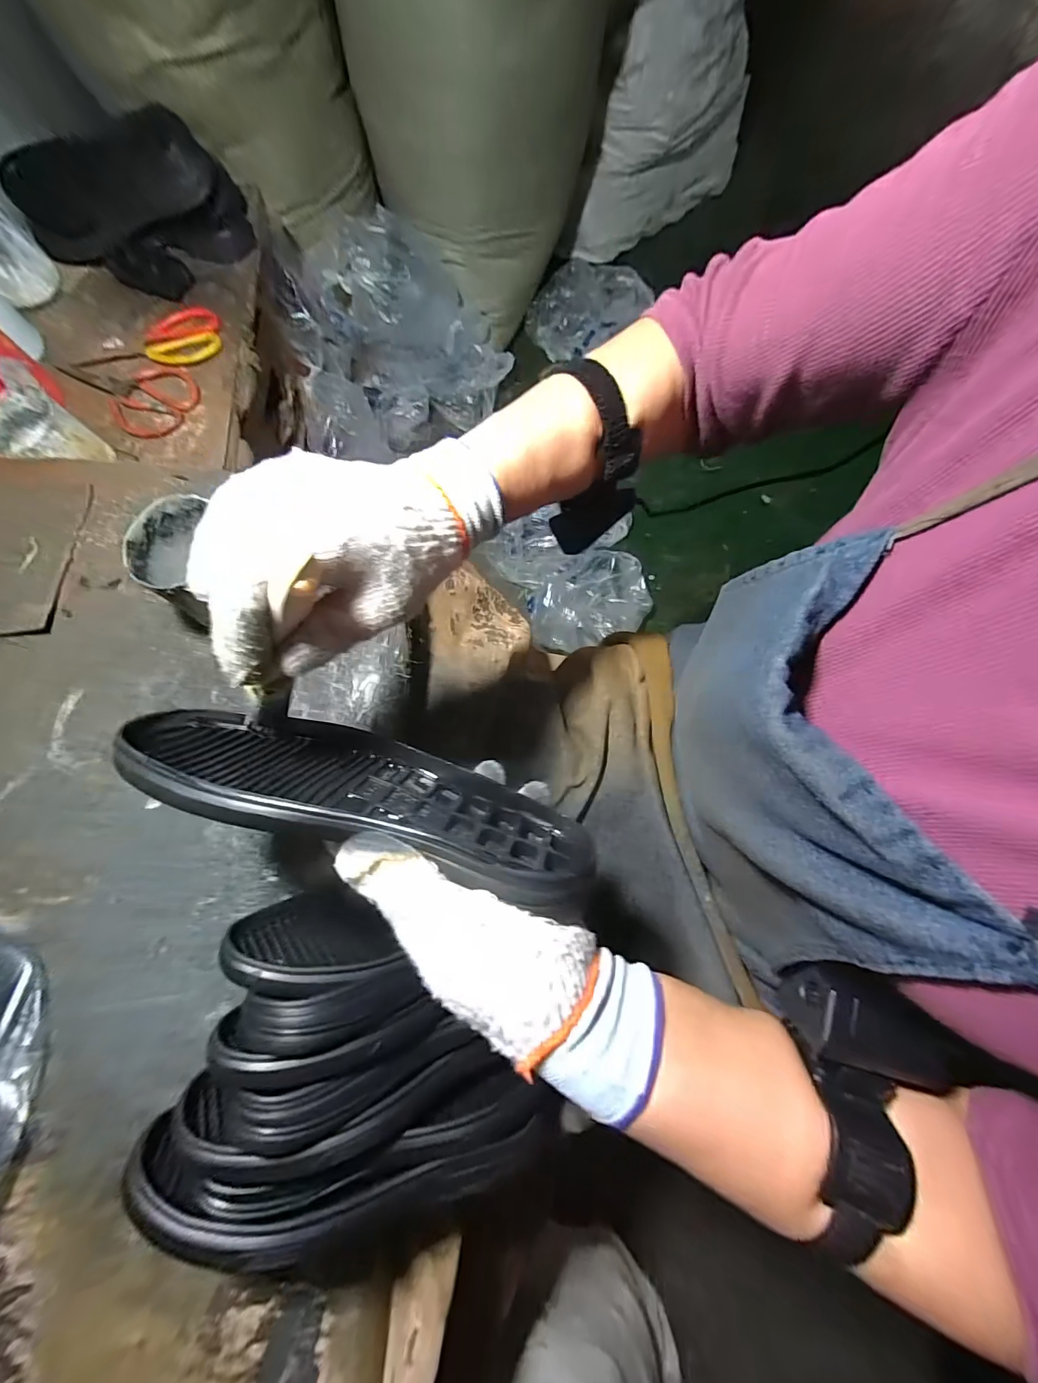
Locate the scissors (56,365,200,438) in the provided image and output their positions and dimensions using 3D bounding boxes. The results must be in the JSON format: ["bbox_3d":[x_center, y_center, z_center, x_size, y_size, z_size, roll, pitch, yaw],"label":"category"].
[{"bbox_3d":[-0.511,-0.406,0.586,0.198,0.006,0.109,36,80,10],"label":"scissors"}]

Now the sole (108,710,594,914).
[{"bbox_3d":[-0.089,0.060,0.252,0.263,0.099,0.035,16,102,3],"label":"sole"}]

